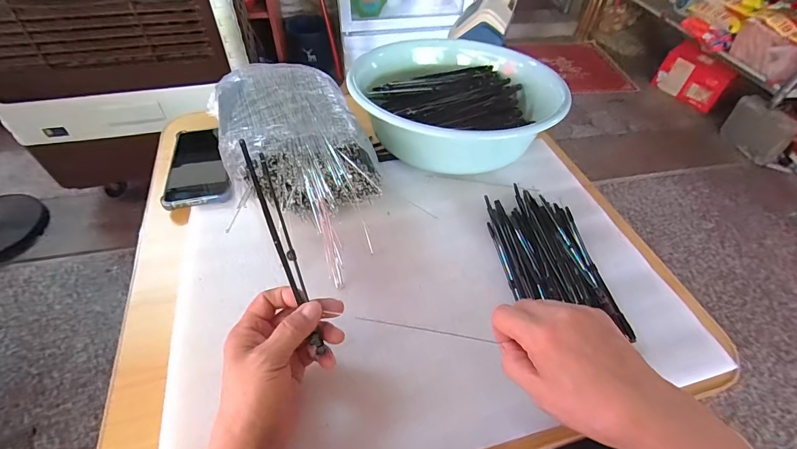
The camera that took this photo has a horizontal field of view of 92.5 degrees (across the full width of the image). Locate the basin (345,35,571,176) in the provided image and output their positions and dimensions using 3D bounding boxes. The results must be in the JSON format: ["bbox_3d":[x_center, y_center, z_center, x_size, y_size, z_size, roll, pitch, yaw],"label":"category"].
[{"bbox_3d":[0.082,-0.175,0.545,0.279,0.083,0.230,-28,56,-24],"label":"basin"}]

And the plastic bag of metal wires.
[{"bbox_3d":[-0.123,-0.091,0.468,0.171,0.091,0.323,-15,52,-15],"label":"plastic bag of metal wires"}]

